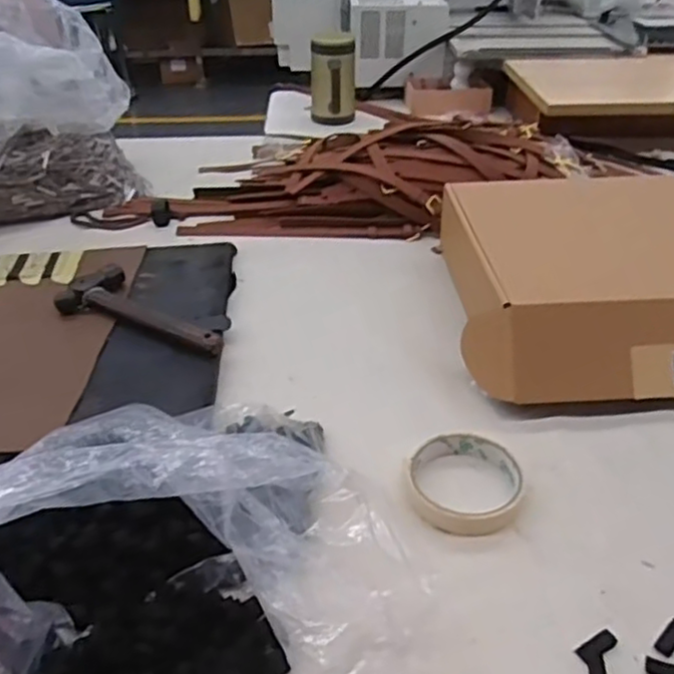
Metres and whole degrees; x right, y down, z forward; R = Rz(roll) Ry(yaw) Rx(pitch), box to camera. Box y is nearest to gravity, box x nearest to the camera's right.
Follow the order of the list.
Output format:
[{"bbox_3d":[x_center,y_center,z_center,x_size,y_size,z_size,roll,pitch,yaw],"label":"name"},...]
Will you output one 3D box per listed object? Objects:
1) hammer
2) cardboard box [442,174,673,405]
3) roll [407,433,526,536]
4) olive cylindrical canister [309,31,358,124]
[{"bbox_3d":[-0.183,-0.027,0.670,0.187,0.022,0.069,18,38,22],"label":"hammer"},{"bbox_3d":[0.300,-0.054,0.673,0.372,0.092,0.290,-1,35,-2],"label":"cardboard box"},{"bbox_3d":[0.095,0.108,0.506,0.084,0.021,0.080,1,35,0],"label":"roll"},{"bbox_3d":[-0.006,-0.478,1.268,0.083,0.160,0.077,-1,35,-1],"label":"olive cylindrical canister"}]

